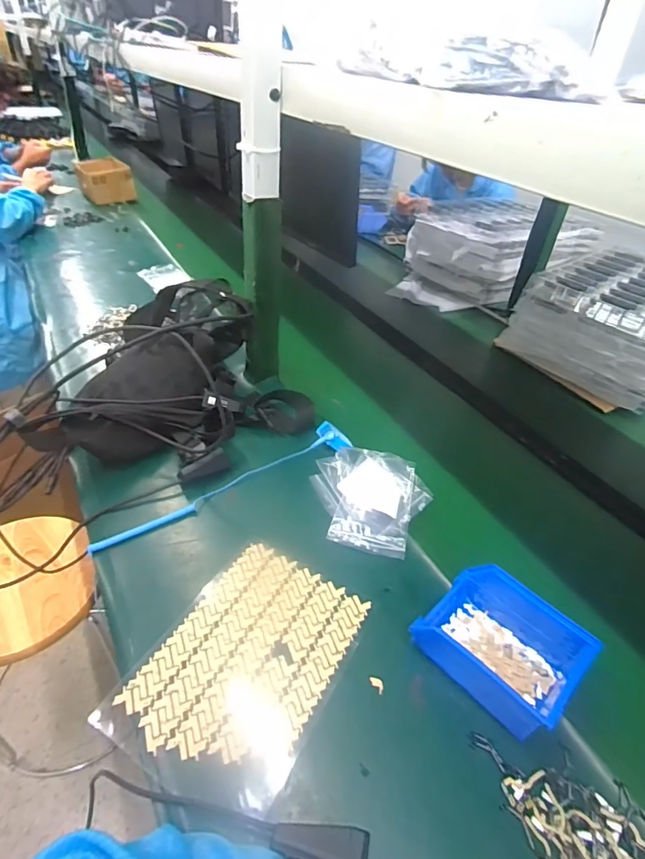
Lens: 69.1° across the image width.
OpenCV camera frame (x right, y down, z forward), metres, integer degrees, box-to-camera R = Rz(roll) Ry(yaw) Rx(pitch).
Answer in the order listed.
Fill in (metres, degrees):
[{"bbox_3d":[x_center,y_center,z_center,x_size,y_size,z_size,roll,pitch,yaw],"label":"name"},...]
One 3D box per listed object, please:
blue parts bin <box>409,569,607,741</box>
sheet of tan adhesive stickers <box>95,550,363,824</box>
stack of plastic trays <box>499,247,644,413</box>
[{"bbox_3d":[0.175,0.213,0.469,0.110,0.068,0.137,-29,50,-34],"label":"blue parts bin"},{"bbox_3d":[-0.074,0.236,0.482,0.177,0.006,0.235,23,45,20],"label":"sheet of tan adhesive stickers"},{"bbox_3d":[0.650,-0.242,1.005,0.448,0.144,0.300,-28,50,-33],"label":"stack of plastic trays"}]

